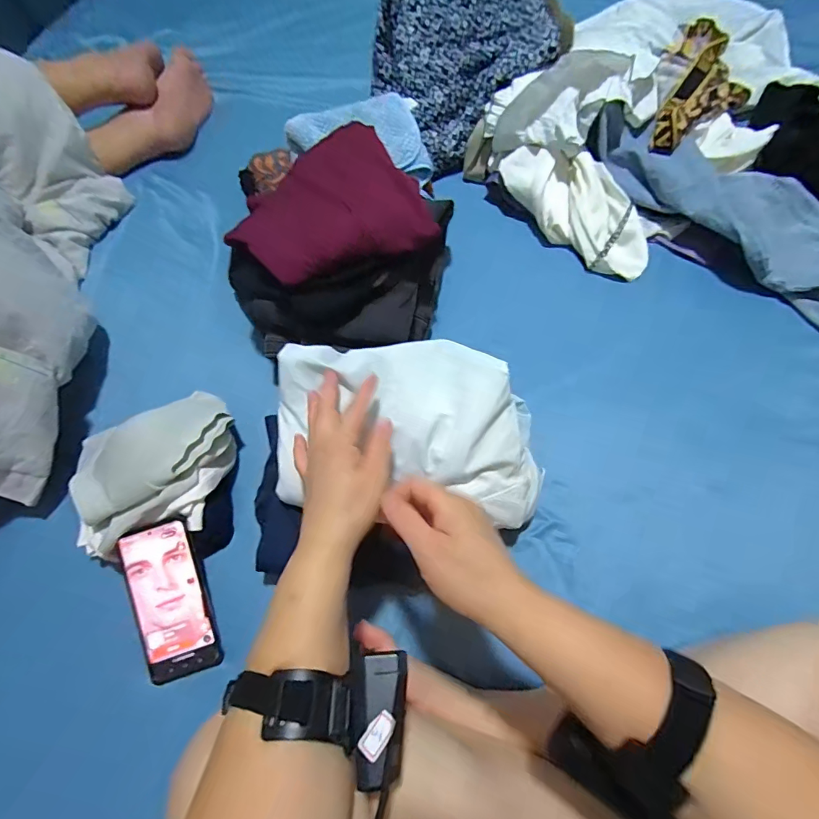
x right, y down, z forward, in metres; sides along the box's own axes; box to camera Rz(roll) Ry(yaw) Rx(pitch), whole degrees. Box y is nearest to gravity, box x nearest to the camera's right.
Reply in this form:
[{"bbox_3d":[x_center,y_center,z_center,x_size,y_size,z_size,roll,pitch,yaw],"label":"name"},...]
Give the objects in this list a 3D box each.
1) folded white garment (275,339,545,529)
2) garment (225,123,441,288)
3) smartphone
[{"bbox_3d":[0.003,0.023,0.446,0.276,0.058,0.182,7,100,4],"label":"folded white garment"},{"bbox_3d":[-0.088,-0.225,0.490,0.215,0.074,0.135,-32,69,-11],"label":"garment"},{"bbox_3d":[-0.266,0.212,0.473,0.074,0.009,0.167,-17,86,-5],"label":"smartphone"}]

